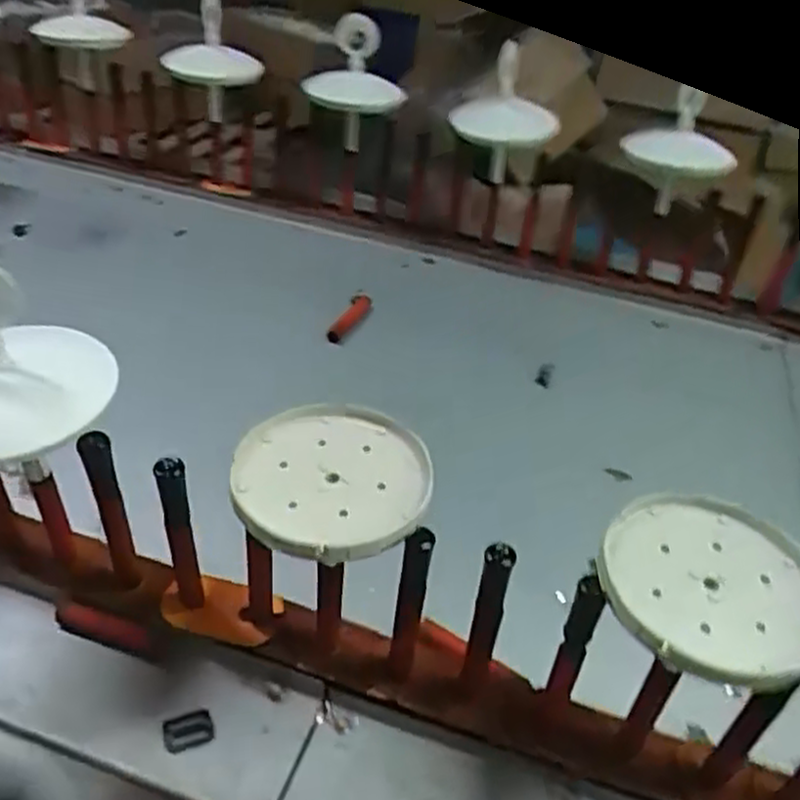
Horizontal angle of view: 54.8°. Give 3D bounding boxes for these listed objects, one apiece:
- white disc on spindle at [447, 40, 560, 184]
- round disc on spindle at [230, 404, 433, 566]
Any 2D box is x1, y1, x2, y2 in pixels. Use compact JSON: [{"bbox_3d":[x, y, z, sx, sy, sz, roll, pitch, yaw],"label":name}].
[{"bbox_3d":[0.116,-0.319,0.886,0.124,0.146,0.103,13,35,10],"label":"white disc on spindle"},{"bbox_3d":[-0.039,0.043,0.433,0.108,0.017,0.109,4,34,-3],"label":"round disc on spindle"}]

